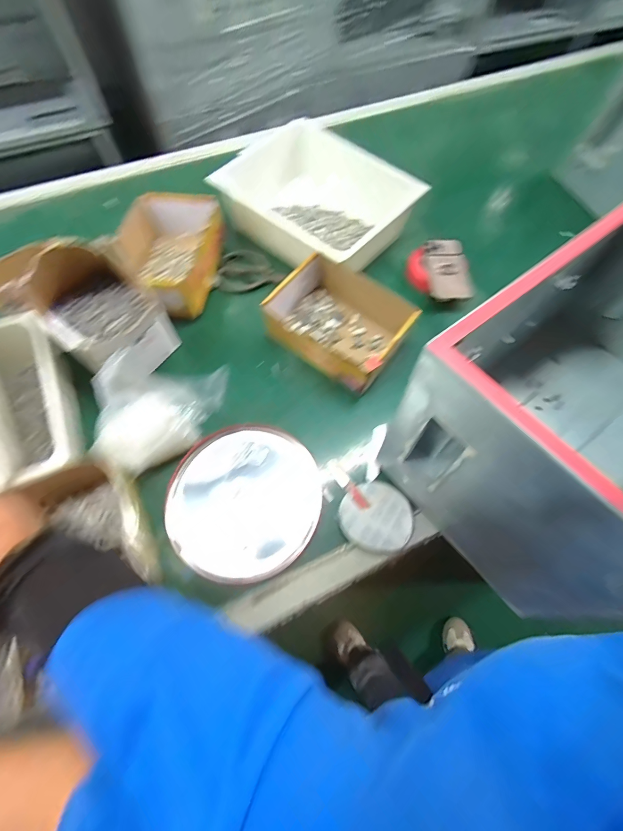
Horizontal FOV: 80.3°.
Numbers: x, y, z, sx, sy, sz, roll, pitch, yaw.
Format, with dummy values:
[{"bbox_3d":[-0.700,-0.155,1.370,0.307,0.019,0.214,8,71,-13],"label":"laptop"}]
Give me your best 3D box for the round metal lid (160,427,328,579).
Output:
[{"bbox_3d":[-0.104,0.134,0.602,0.246,0.030,0.232,1,66,-1],"label":"round metal lid"}]

